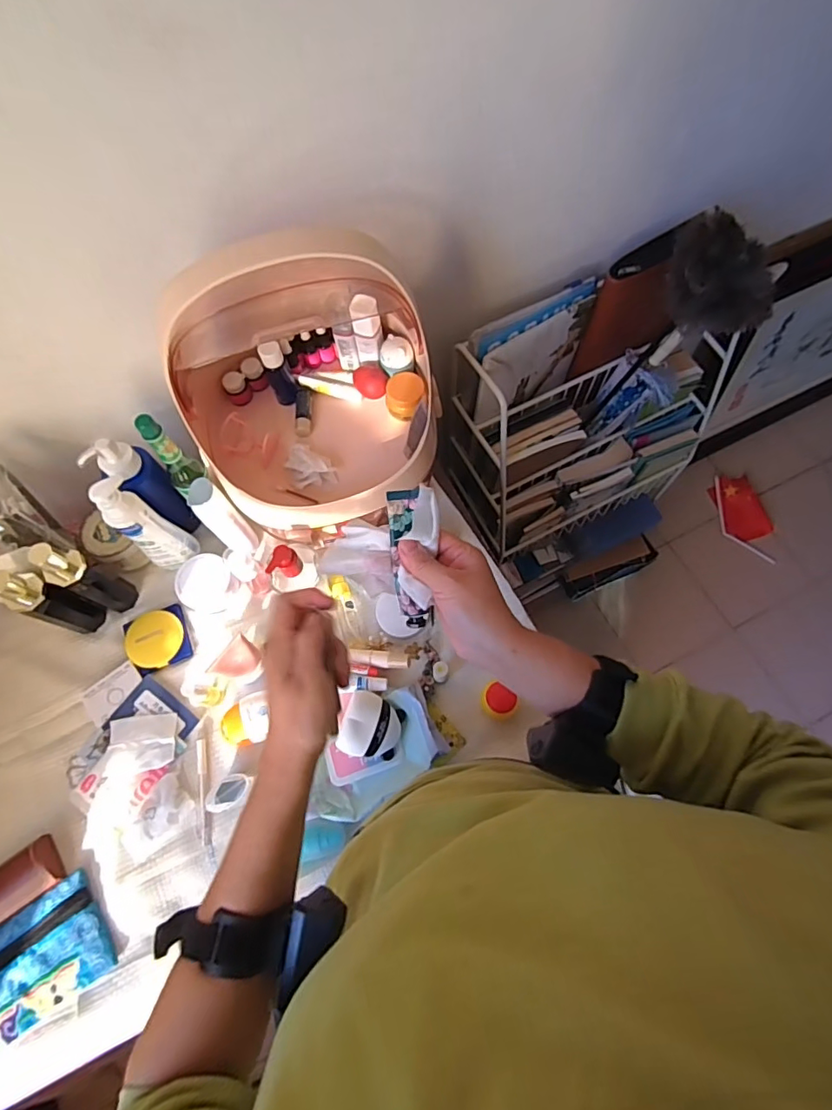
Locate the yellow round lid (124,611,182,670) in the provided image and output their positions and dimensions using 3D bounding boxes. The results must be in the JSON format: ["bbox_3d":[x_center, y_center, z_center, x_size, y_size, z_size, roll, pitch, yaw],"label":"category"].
[{"bbox_3d":[-0.361,0.116,0.726,0.074,0.024,0.075,-1,68,1],"label":"yellow round lid"}]

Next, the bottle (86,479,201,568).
[{"bbox_3d":[-0.345,-0.035,0.679,0.041,0.179,0.056,34,73,14],"label":"bottle"}]

